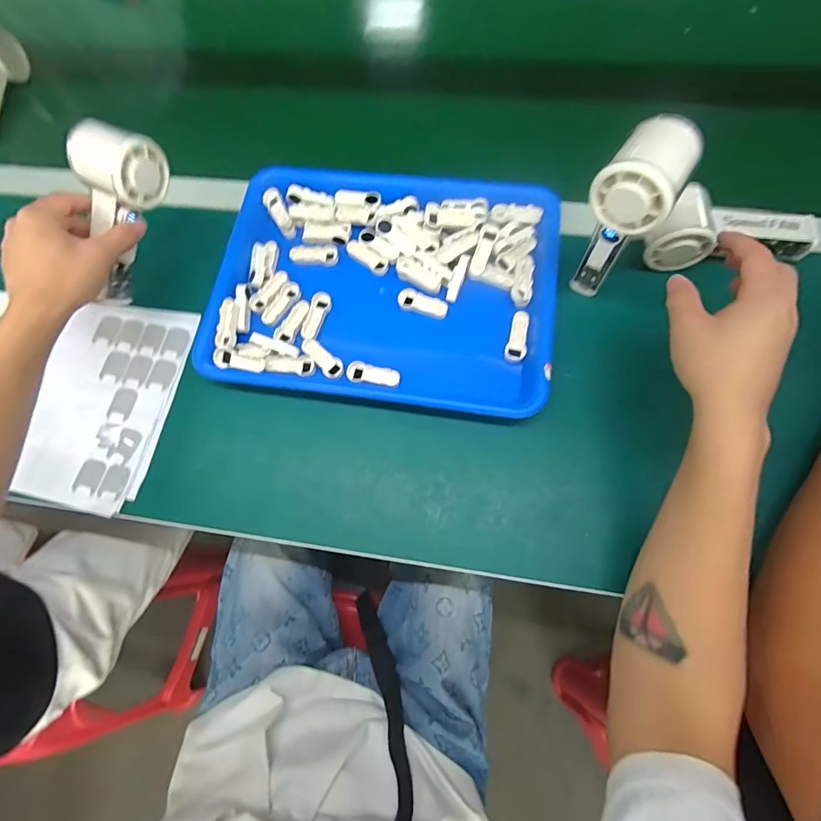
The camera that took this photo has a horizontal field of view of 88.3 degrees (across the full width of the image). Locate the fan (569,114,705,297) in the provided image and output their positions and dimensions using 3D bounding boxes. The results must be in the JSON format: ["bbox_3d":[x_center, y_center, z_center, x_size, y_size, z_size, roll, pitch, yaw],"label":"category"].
[{"bbox_3d":[0.177,-0.163,0.355,0.053,0.143,0.066,32,76,13],"label":"fan"}]

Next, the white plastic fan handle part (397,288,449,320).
[{"bbox_3d":[0.012,-0.106,0.426,0.051,0.010,0.020,21,74,10],"label":"white plastic fan handle part"}]

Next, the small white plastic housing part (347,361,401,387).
[{"bbox_3d":[-0.036,-0.034,0.408,0.051,0.010,0.018,14,73,8],"label":"small white plastic housing part"}]

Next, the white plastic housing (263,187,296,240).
[{"bbox_3d":[-0.144,-0.216,0.462,0.019,0.013,0.057,-26,74,-5],"label":"white plastic housing"}]

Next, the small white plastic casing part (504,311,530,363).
[{"bbox_3d":[0.105,-0.071,0.408,0.019,0.004,0.054,15,73,9],"label":"small white plastic casing part"}]

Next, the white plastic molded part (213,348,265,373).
[{"bbox_3d":[-0.167,-0.046,0.410,0.049,0.006,0.019,13,73,8],"label":"white plastic molded part"}]

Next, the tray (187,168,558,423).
[{"bbox_3d":[-0.027,-0.132,0.430,0.329,0.028,0.250,7,74,5],"label":"tray"}]

